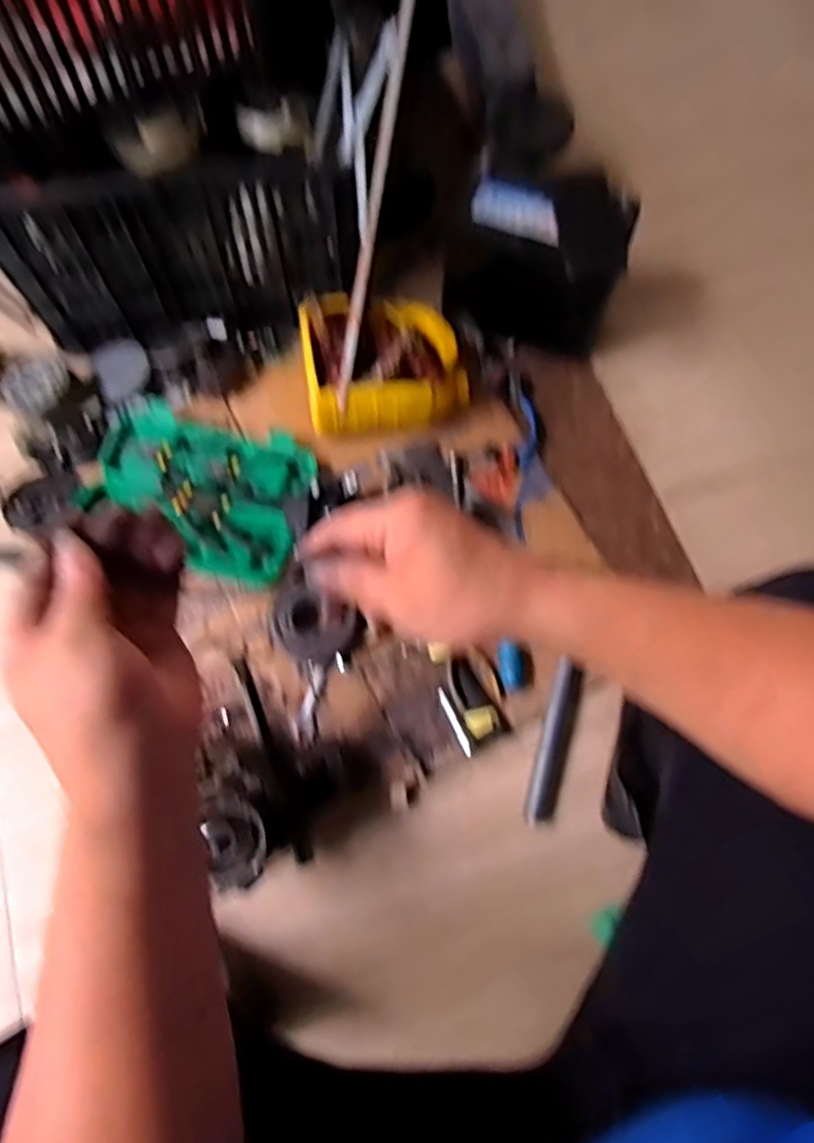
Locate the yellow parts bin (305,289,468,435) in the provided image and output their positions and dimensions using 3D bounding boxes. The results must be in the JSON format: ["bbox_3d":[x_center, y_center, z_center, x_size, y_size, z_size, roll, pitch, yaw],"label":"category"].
[{"bbox_3d":[-0.034,-0.305,0.946,0.227,0.100,0.194,-7,72,-4],"label":"yellow parts bin"}]

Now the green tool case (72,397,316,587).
[{"bbox_3d":[-0.296,-0.114,0.939,0.314,0.048,0.228,18,72,4],"label":"green tool case"}]

